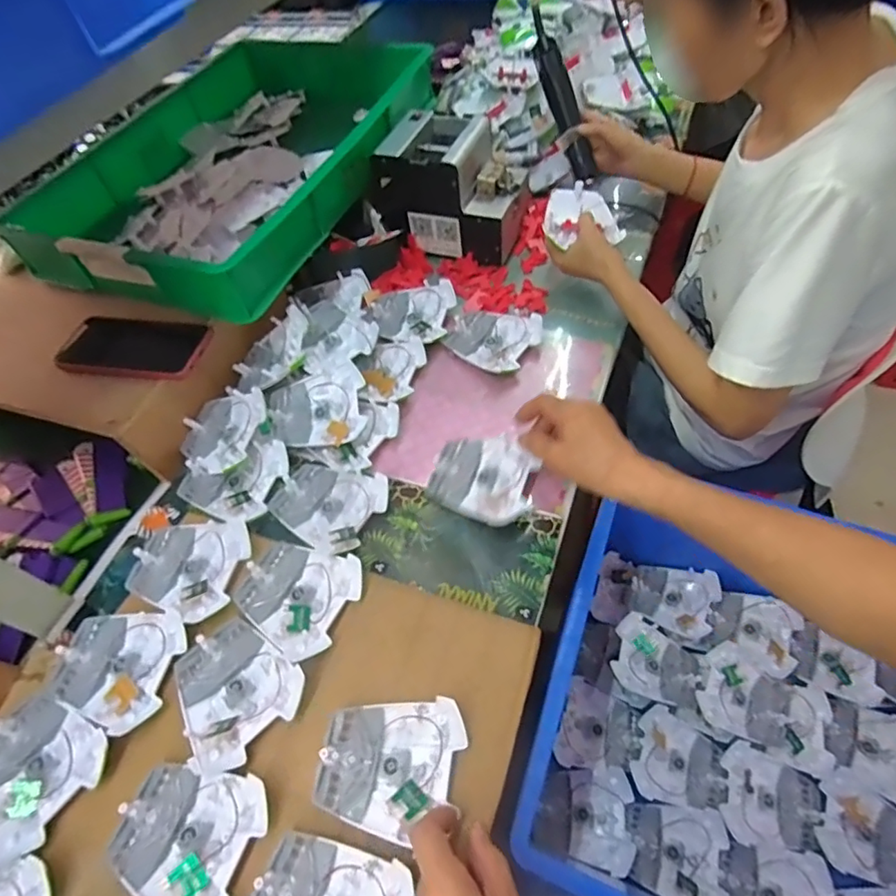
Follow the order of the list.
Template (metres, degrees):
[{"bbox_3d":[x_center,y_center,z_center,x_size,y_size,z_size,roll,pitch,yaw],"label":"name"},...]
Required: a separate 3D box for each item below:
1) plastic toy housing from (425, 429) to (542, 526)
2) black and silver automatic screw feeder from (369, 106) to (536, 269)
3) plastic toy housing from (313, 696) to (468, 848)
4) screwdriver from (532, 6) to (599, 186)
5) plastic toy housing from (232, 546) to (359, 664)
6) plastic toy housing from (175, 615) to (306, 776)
[{"bbox_3d":[0.039,0.030,0.561,0.108,0.028,0.094,33,63,22],"label":"plastic toy housing"},{"bbox_3d":[0.008,-0.367,0.767,0.188,0.131,0.128,18,58,14],"label":"black and silver automatic screw feeder"},{"bbox_3d":[-0.044,0.244,0.420,0.106,0.022,0.090,3,56,4],"label":"plastic toy housing"},{"bbox_3d":[0.162,-0.496,0.778,0.033,0.038,0.237,-23,98,-13],"label":"screwdriver"},{"bbox_3d":[-0.139,0.132,0.512,0.108,0.018,0.098,34,63,22],"label":"plastic toy housing"},{"bbox_3d":[-0.182,0.202,0.468,0.094,0.014,0.109,-33,61,-18],"label":"plastic toy housing"}]

